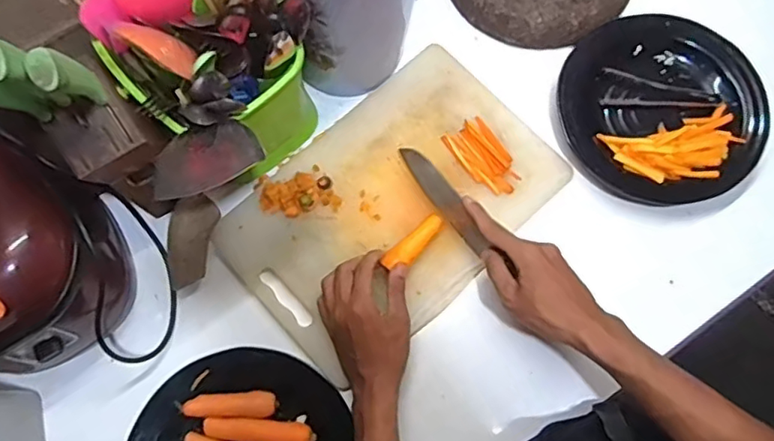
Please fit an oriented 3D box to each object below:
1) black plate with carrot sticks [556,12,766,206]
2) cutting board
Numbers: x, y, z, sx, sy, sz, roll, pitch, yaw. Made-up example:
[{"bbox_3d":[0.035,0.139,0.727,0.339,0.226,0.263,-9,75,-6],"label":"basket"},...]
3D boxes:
[{"bbox_3d":[0.306,-0.128,0.657,0.216,0.039,0.215,0,79,0],"label":"black plate with carrot sticks"},{"bbox_3d":[0.005,-0.020,0.652,0.349,0.021,0.234,-42,78,-9],"label":"cutting board"}]

